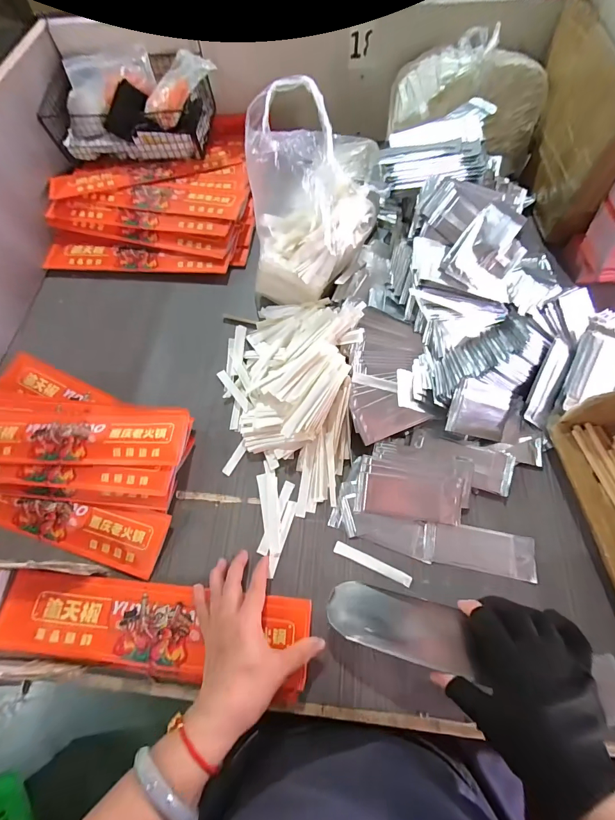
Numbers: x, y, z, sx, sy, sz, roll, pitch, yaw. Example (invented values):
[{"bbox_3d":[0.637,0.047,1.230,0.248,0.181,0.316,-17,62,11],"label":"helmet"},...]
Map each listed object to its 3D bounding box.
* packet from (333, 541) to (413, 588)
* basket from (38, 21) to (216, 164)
[{"bbox_3d":[0.076,0.180,0.419,0.093,0.005,0.013,22,69,12],"label":"packet"},{"bbox_3d":[-0.314,-0.560,0.657,0.292,0.108,0.161,2,66,4],"label":"basket"}]

